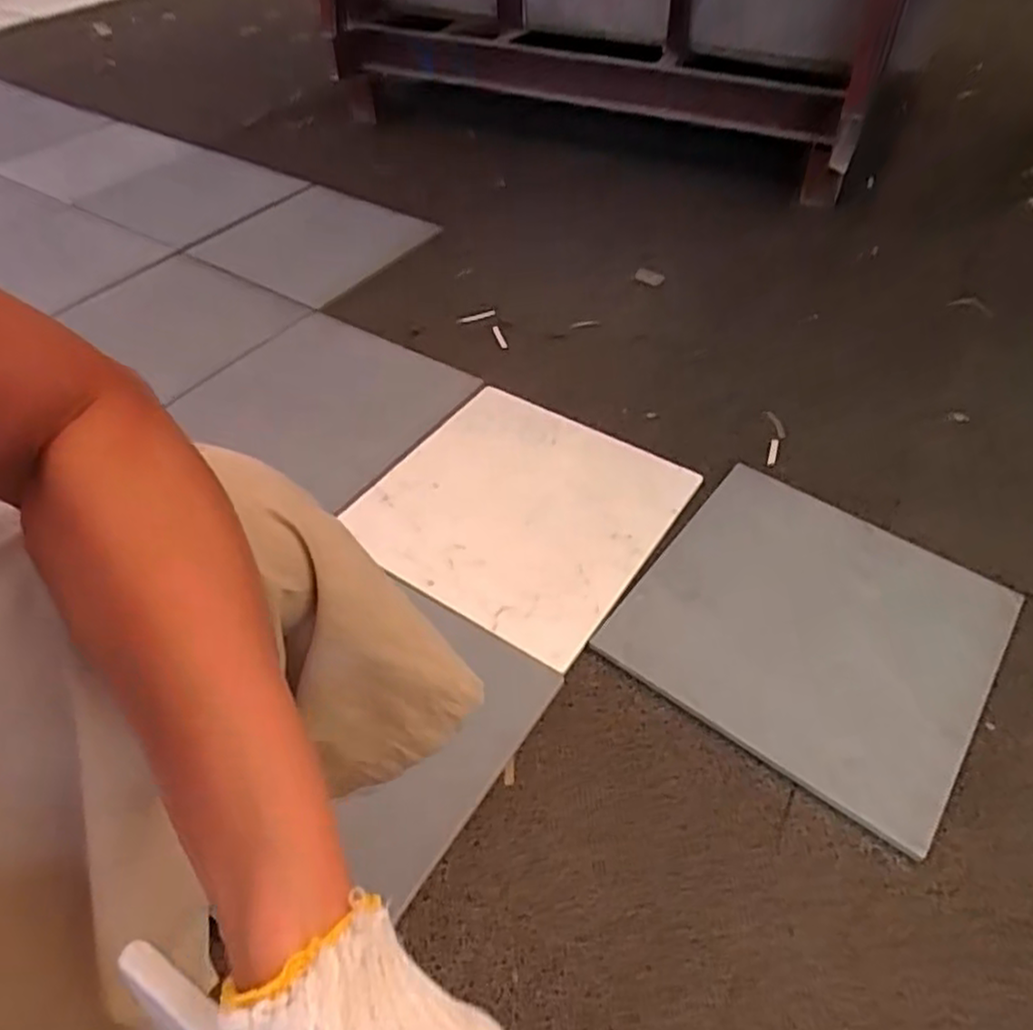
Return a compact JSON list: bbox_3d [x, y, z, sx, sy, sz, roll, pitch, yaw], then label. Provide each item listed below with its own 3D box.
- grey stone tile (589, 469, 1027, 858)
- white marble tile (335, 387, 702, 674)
[{"bbox_3d":[0.273,0.097,0.664,0.293,0.019,0.293,30,53,24],"label":"grey stone tile"},{"bbox_3d":[0.001,-0.014,0.783,0.306,0.013,0.303,25,49,26],"label":"white marble tile"}]

